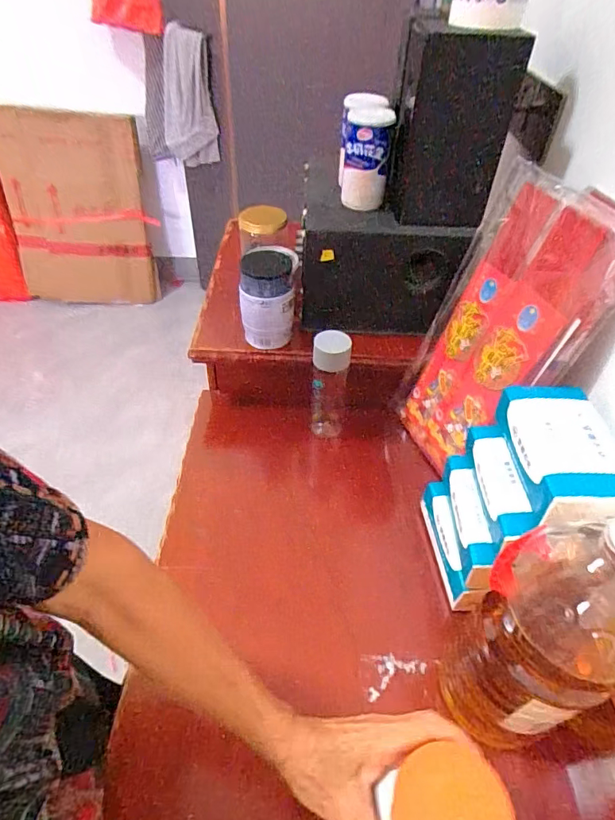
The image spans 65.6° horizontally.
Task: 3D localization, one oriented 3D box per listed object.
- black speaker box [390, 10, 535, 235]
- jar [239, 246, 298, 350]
[{"bbox_3d":[0.198,-0.407,0.683,0.136,0.223,0.191,7,45,4],"label":"black speaker box"},{"bbox_3d":[-0.060,-0.177,0.749,0.084,0.131,0.087,3,45,0],"label":"jar"}]

